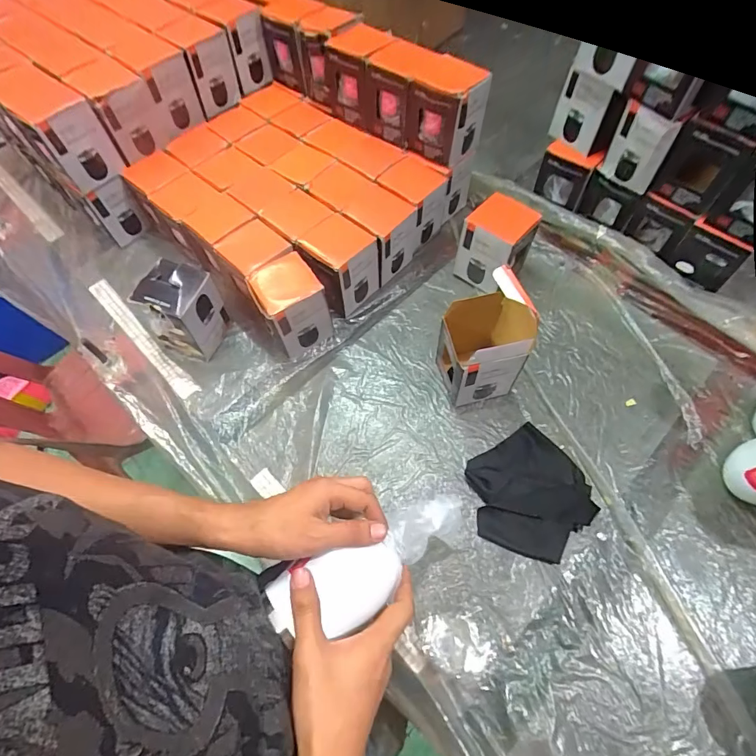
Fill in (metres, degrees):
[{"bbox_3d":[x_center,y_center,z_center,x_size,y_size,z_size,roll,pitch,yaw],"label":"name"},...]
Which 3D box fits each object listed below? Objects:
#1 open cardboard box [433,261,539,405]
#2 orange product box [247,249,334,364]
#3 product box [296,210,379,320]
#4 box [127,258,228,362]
[{"bbox_3d":[0.141,-0.048,0.588,0.089,0.200,0.092,-13,62,-5],"label":"open cardboard box"},{"bbox_3d":[-0.140,-0.113,0.677,0.095,0.122,0.104,-29,65,-13],"label":"orange product box"},{"bbox_3d":[-0.067,-0.180,0.716,0.099,0.125,0.106,39,69,20],"label":"product box"},{"bbox_3d":[-0.304,-0.104,0.677,0.103,0.126,0.091,15,63,9],"label":"box"}]

